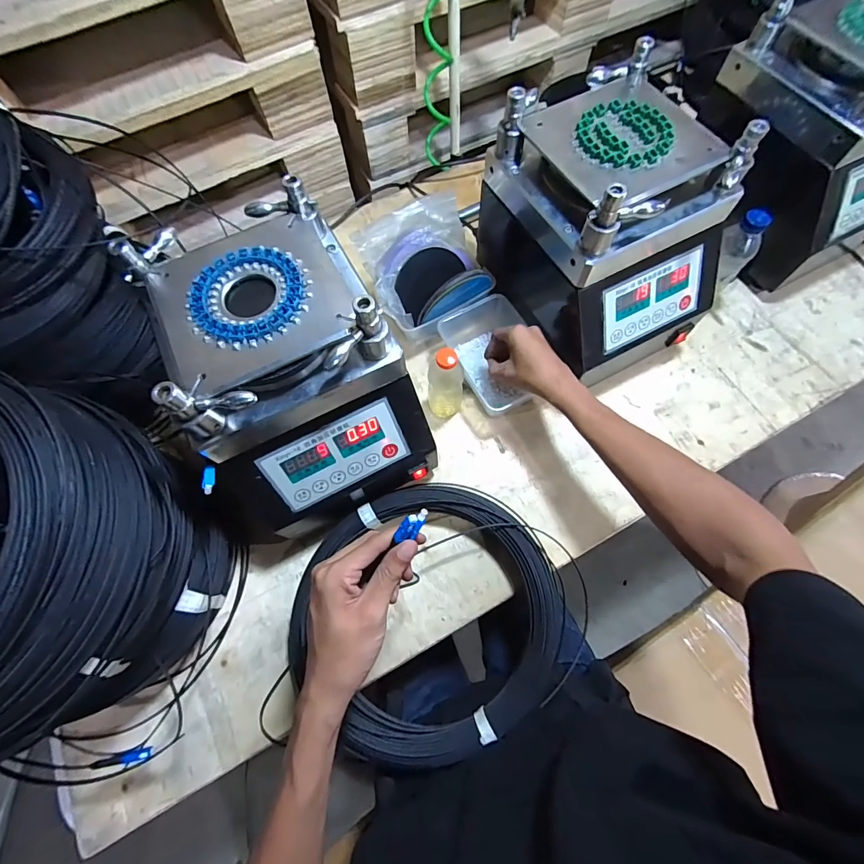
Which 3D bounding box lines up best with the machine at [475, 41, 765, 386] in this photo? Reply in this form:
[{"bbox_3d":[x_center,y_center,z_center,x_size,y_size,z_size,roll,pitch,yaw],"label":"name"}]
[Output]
[{"bbox_3d":[0.227,-0.262,0.541,0.220,0.250,0.287,-26,71,-7],"label":"machine"}]

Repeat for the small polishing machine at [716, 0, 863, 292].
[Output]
[{"bbox_3d":[0.561,-0.425,0.592,0.197,0.288,0.281,-29,71,-8],"label":"small polishing machine"}]

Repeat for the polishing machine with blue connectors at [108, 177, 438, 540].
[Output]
[{"bbox_3d":[-0.148,-0.066,0.472,0.209,0.236,0.279,-24,71,-7],"label":"polishing machine with blue connectors"}]

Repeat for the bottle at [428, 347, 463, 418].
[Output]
[{"bbox_3d":[0.018,-0.069,0.566,0.049,0.137,0.054,-8,70,-1],"label":"bottle"}]

